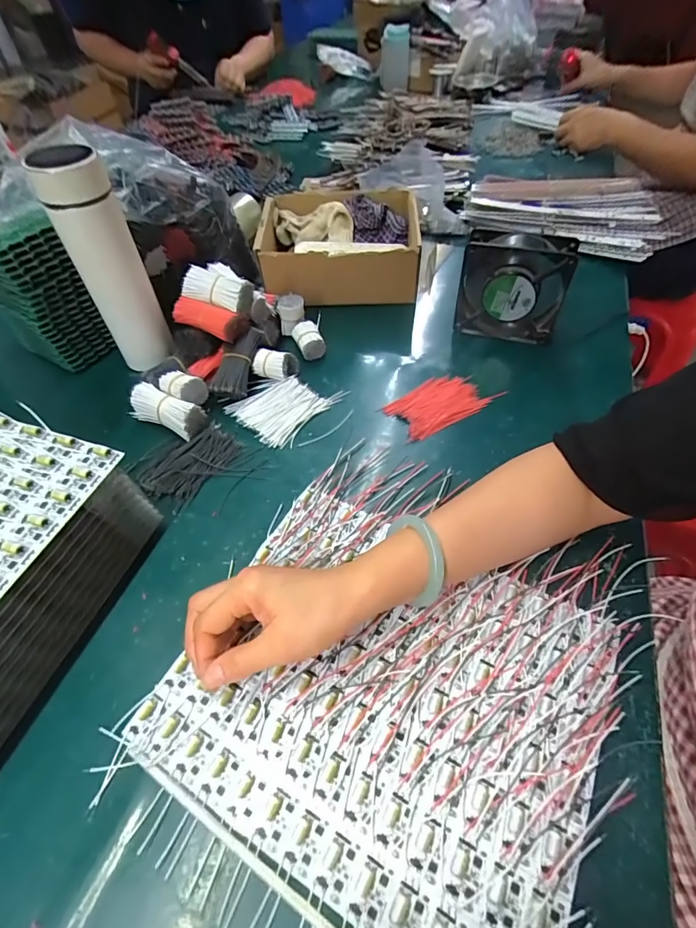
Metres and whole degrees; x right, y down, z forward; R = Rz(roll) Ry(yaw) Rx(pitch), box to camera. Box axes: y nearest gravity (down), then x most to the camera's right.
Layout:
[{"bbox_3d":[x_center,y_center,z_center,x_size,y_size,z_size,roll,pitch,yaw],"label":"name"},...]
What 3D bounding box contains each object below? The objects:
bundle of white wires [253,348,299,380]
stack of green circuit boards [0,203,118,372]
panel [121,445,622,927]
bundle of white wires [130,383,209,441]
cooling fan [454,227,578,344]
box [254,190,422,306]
[{"bbox_3d":[-0.087,-0.121,0.520,0.050,0.028,0.029,14,54,12],"label":"bundle of white wires"},{"bbox_3d":[-0.380,-0.206,0.521,0.114,0.153,0.082,29,58,22],"label":"stack of green circuit boards"},{"bbox_3d":[0.041,0.138,0.331,0.282,0.012,0.306,24,57,19],"label":"panel"},{"bbox_3d":[-0.198,-0.058,0.475,0.091,0.035,0.035,21,56,17],"label":"bundle of white wires"},{"bbox_3d":[0.195,-0.207,0.517,0.116,0.123,0.035,17,55,15],"label":"cooling fan"},{"bbox_3d":[-0.012,-0.313,0.632,0.212,0.089,0.180,1,52,2],"label":"box"}]

